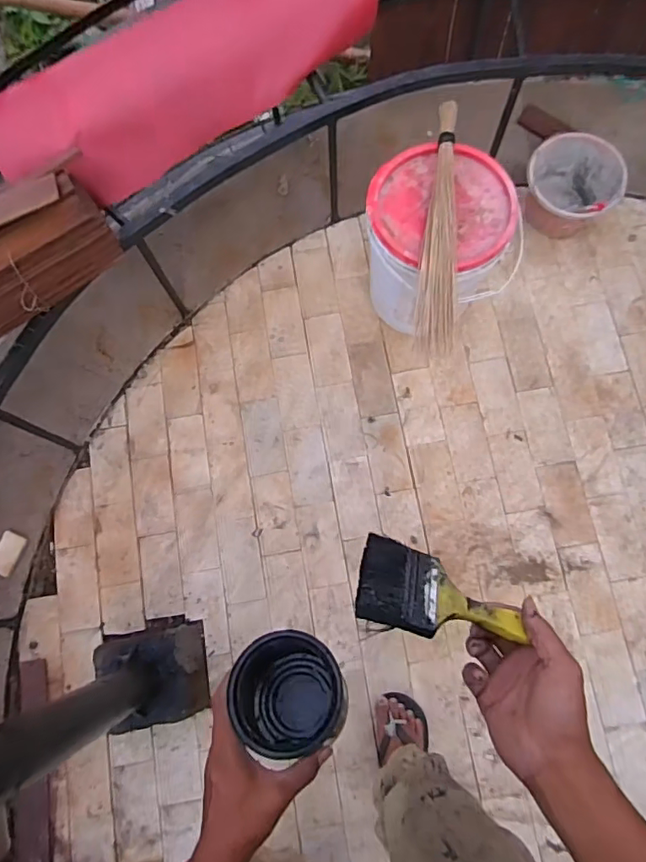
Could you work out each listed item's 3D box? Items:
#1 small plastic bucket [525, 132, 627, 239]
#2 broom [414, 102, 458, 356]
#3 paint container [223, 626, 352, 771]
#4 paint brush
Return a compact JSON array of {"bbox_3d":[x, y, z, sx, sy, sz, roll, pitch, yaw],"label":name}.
[{"bbox_3d":[0.660,-0.641,1.475,0.241,0.180,0.248,0,77,2],"label":"small plastic bucket"},{"bbox_3d":[0.242,-0.439,1.101,0.082,0.061,0.563,5,78,3],"label":"broom"},{"bbox_3d":[-0.035,0.264,0.566,0.105,0.138,0.107,0,75,0],"label":"paint container"},{"bbox_3d":[0.103,0.150,0.468,0.152,0.012,0.075,26,49,-6],"label":"paint brush"}]

